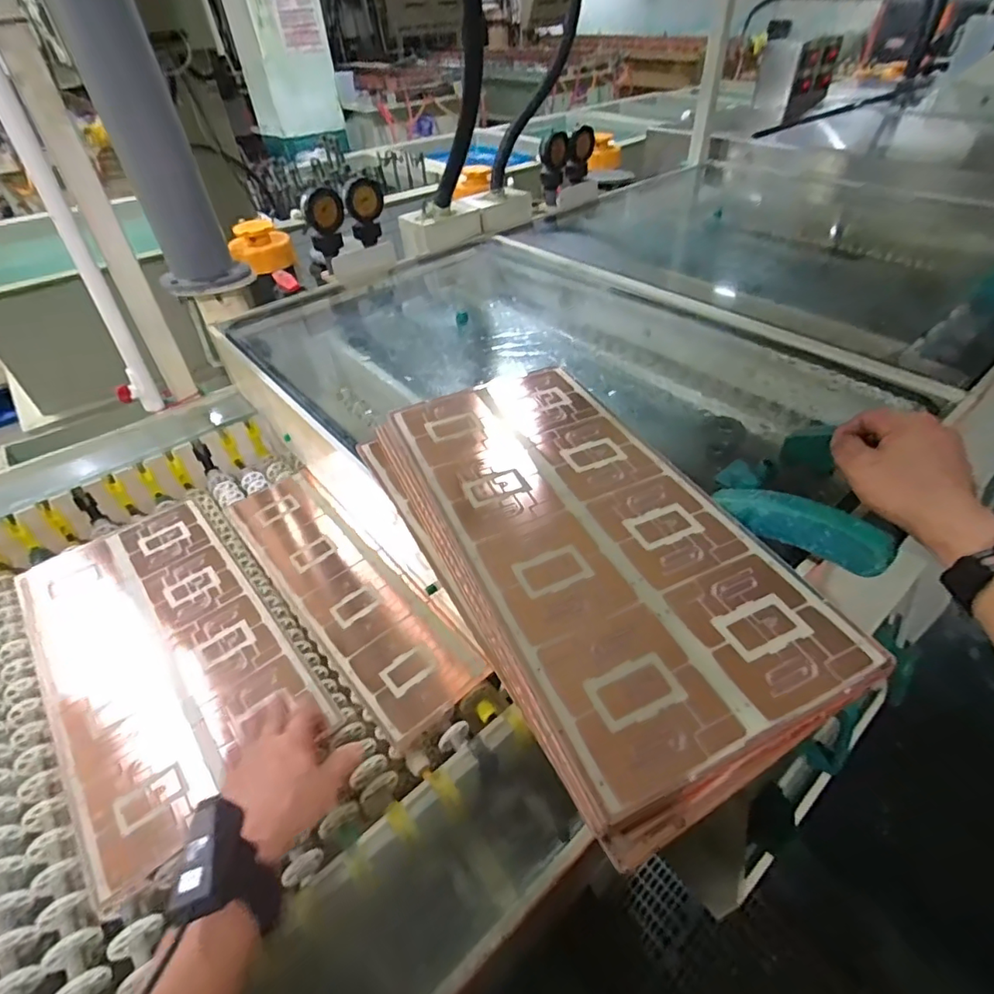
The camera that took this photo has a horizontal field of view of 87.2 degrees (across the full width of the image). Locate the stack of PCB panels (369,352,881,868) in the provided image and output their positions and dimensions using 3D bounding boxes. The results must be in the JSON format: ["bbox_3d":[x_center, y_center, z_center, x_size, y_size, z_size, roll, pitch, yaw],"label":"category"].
[{"bbox_3d":[0.075,0.024,0.514,0.276,0.035,0.496,-21,46,-21],"label":"stack of PCB panels"}]

